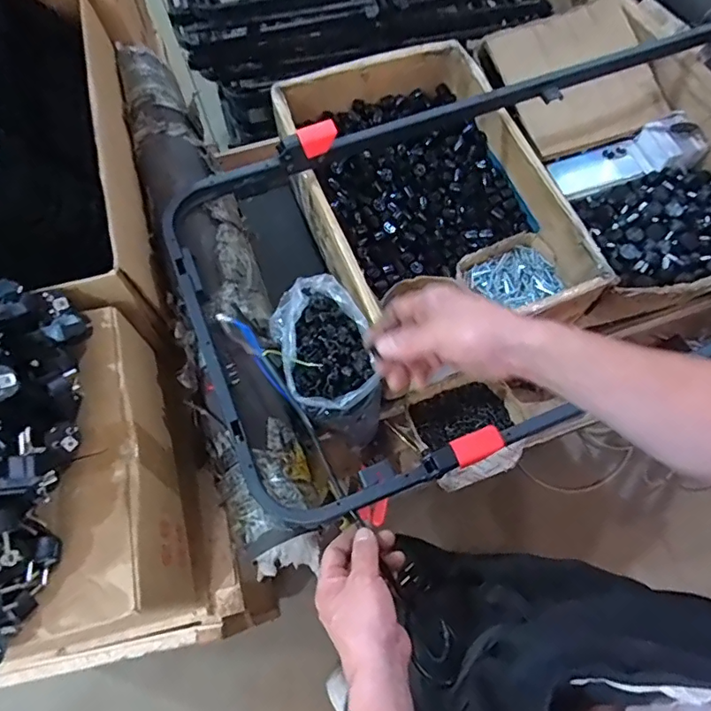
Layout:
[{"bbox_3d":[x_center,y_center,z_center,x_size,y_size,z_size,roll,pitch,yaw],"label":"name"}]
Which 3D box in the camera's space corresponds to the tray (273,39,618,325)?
[{"bbox_3d":[0.112,-0.257,0.875,0.355,0.135,0.536,-18,68,-8],"label":"tray"}]

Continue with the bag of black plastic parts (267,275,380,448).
[{"bbox_3d":[-0.038,0.017,0.764,0.127,0.167,0.204,-19,69,-8],"label":"bag of black plastic parts"}]

